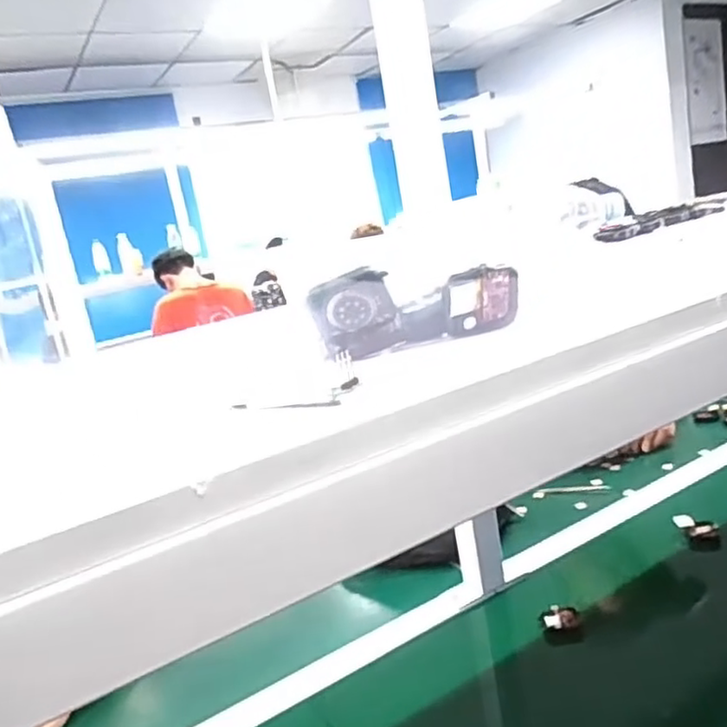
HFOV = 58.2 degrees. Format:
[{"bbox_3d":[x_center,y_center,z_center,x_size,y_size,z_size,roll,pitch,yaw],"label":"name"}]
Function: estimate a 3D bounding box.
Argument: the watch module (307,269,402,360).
[{"bbox_3d":[-0.004,-0.026,0.345,0.043,0.048,0.016,-14,39,3],"label":"watch module"}]

